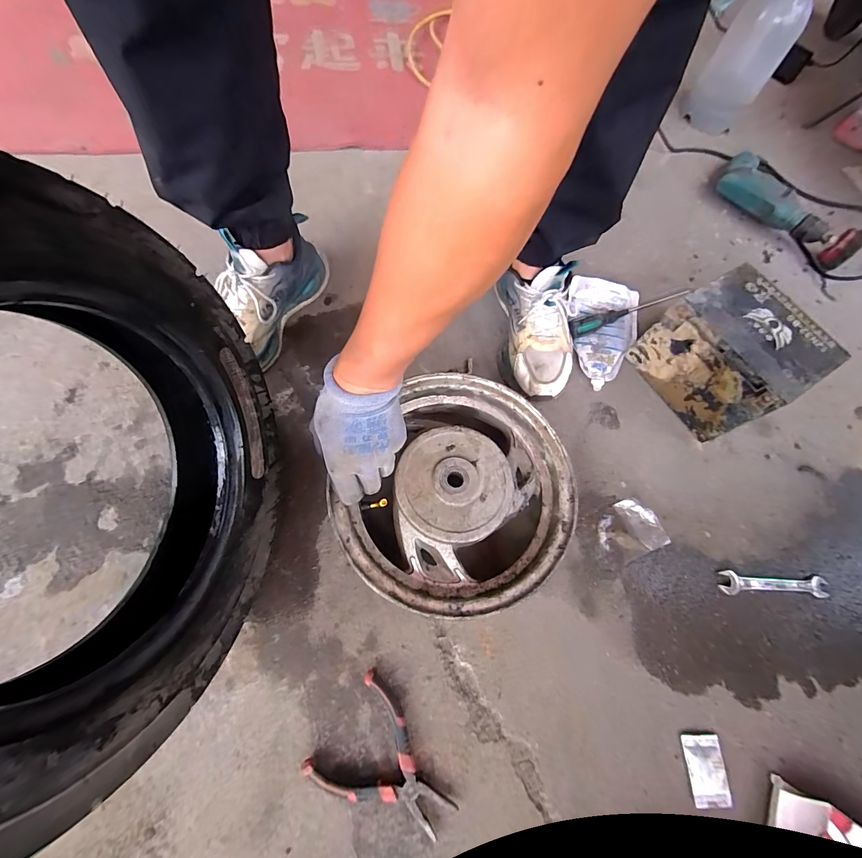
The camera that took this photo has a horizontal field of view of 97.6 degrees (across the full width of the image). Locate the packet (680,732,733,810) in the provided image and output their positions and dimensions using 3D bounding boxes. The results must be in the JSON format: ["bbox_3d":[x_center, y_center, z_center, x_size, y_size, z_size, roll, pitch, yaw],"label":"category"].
[{"bbox_3d":[0.280,0.346,0.382,0.037,0.012,0.057,5,65,-2],"label":"packet"}]

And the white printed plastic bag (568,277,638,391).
[{"bbox_3d":[0.275,-0.156,0.606,0.115,0.026,0.199,13,65,2],"label":"white printed plastic bag"}]

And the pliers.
[{"bbox_3d":[-0.039,0.321,0.361,0.131,0.018,0.094,34,67,11],"label":"pliers"}]

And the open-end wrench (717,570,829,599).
[{"bbox_3d":[0.415,0.188,0.457,0.128,0.010,0.026,4,65,-3],"label":"open-end wrench"}]

